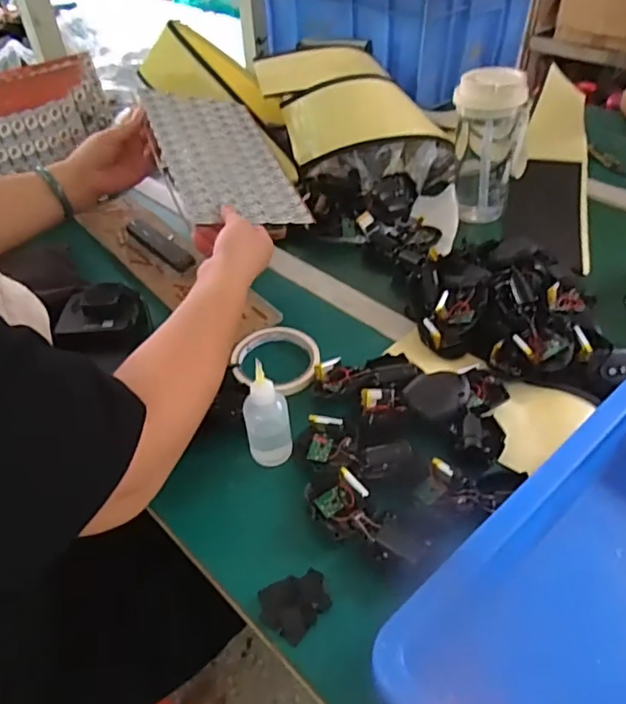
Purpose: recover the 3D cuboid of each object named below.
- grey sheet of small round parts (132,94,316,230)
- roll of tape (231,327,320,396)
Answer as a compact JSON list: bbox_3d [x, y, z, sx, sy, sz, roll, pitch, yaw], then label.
[{"bbox_3d":[-0.114,-0.244,0.700,0.151,0.012,0.247,-9,56,-29],"label":"grey sheet of small round parts"},{"bbox_3d":[-0.038,0.008,0.594,0.088,0.016,0.097,4,44,8],"label":"roll of tape"}]

